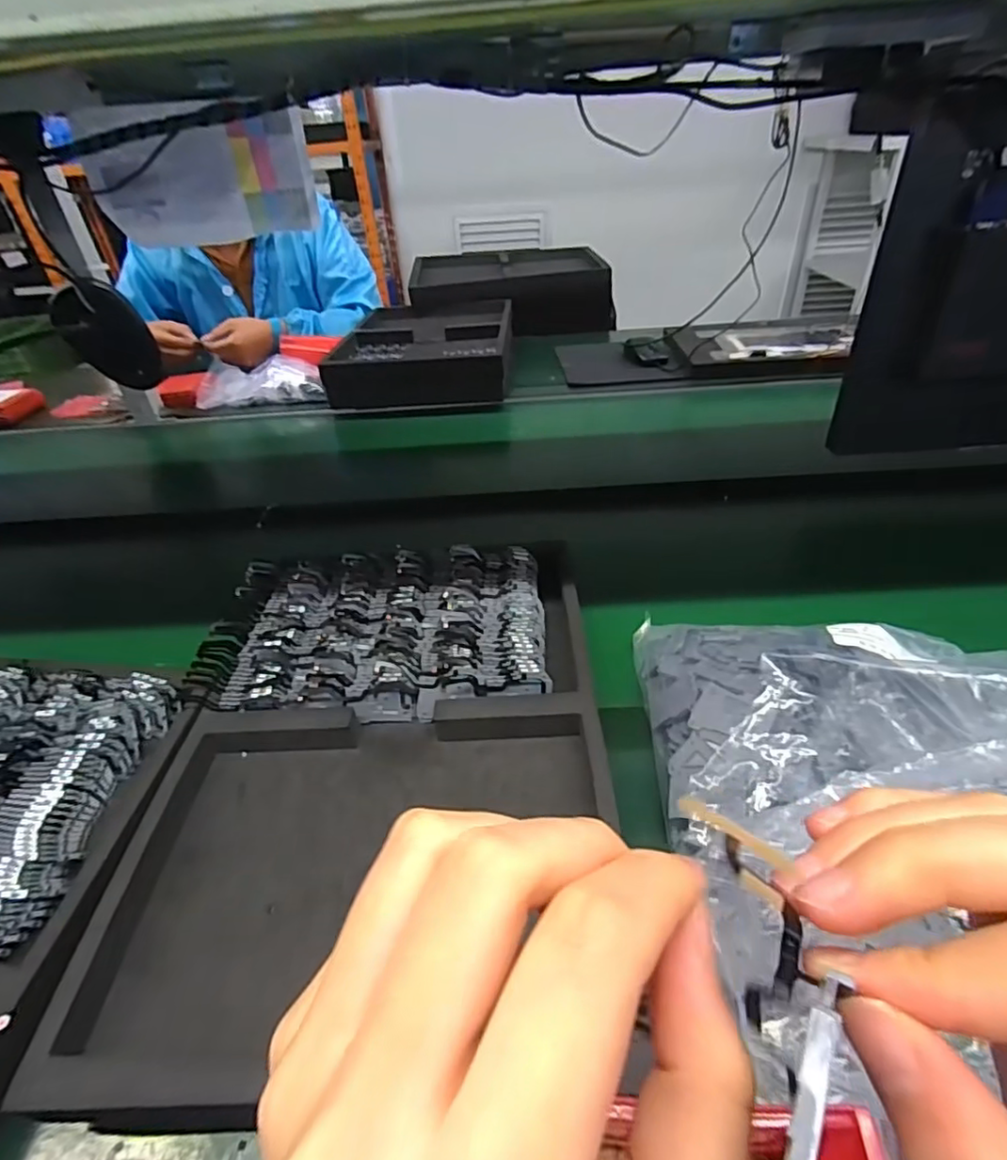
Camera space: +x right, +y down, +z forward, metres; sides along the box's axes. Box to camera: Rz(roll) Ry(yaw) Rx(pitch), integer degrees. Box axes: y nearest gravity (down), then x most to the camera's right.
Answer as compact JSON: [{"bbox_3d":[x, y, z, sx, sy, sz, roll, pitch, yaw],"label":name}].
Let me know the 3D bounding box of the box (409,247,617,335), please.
[{"bbox_3d":[0.012,-0.677,1.359,0.442,0.115,0.311,-8,38,-4],"label":"box"}]

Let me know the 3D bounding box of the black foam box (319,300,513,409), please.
[{"bbox_3d":[-0.144,-0.402,1.047,0.303,0.078,0.246,-3,38,3],"label":"black foam box"}]

